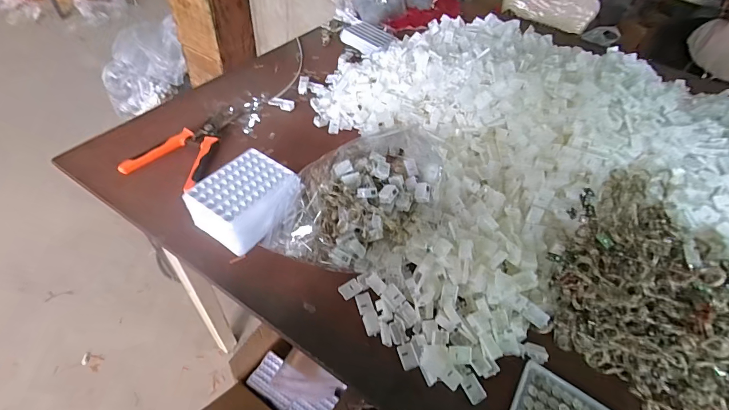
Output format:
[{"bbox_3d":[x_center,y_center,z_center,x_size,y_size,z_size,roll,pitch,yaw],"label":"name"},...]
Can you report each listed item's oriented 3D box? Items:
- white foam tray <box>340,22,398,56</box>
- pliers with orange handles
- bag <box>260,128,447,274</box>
[{"bbox_3d":[0.009,-0.435,0.934,0.135,0.030,0.091,39,56,24],"label":"white foam tray"},{"bbox_3d":[-0.297,-0.109,0.619,0.126,0.016,0.199,16,49,7],"label":"pliers with orange handles"},{"bbox_3d":[0.016,-0.013,0.523,0.205,0.069,0.247,20,50,10],"label":"bag"}]

